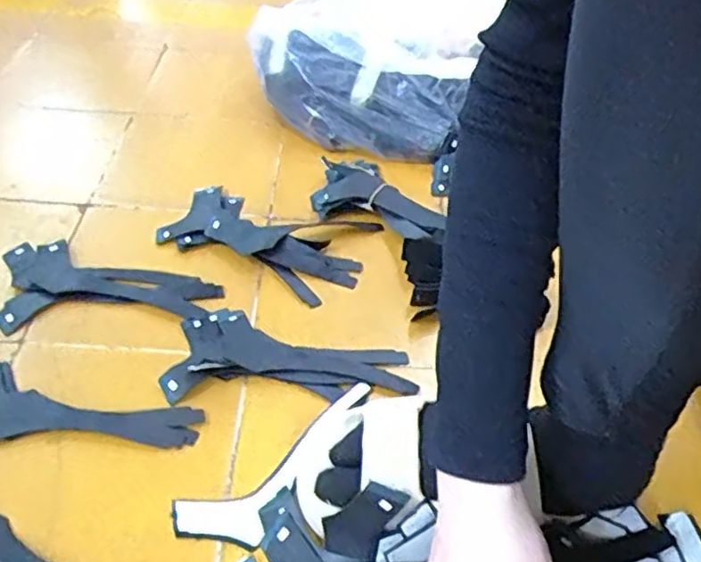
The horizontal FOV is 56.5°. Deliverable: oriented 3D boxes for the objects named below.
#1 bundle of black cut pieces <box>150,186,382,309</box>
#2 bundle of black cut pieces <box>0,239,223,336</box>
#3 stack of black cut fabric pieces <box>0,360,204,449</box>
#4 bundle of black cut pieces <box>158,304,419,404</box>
[{"bbox_3d":[-0.091,-0.050,0.698,0.214,0.021,0.131,14,44,9],"label":"bundle of black cut pieces"},{"bbox_3d":[-0.235,-0.003,0.642,0.203,0.006,0.115,-4,44,-10],"label":"bundle of black cut pieces"},{"bbox_3d":[-0.220,0.101,0.528,0.191,0.014,0.096,1,44,-5],"label":"stack of black cut fabric pieces"},{"bbox_3d":[-0.051,0.064,0.584,0.209,0.016,0.102,4,43,-2],"label":"bundle of black cut pieces"}]

